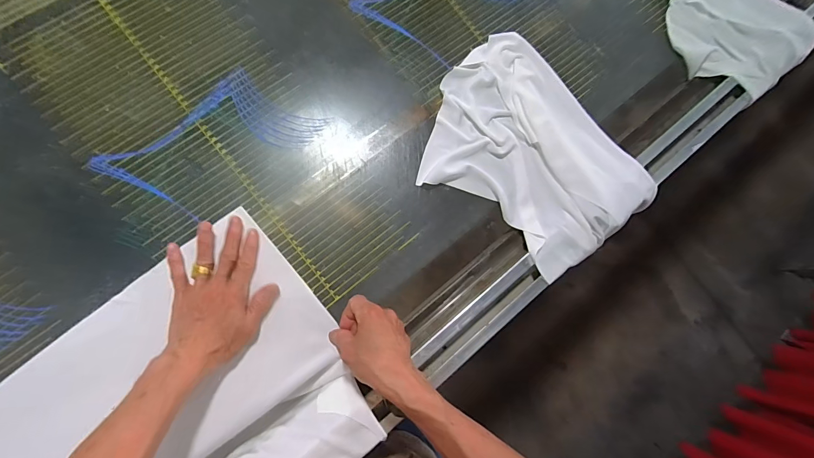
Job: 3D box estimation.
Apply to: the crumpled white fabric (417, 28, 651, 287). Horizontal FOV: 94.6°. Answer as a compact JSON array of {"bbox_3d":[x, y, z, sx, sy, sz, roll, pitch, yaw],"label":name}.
[{"bbox_3d":[0.168,-0.103,0.527,0.256,0.057,0.322,-41,91,-10],"label":"crumpled white fabric"}]

